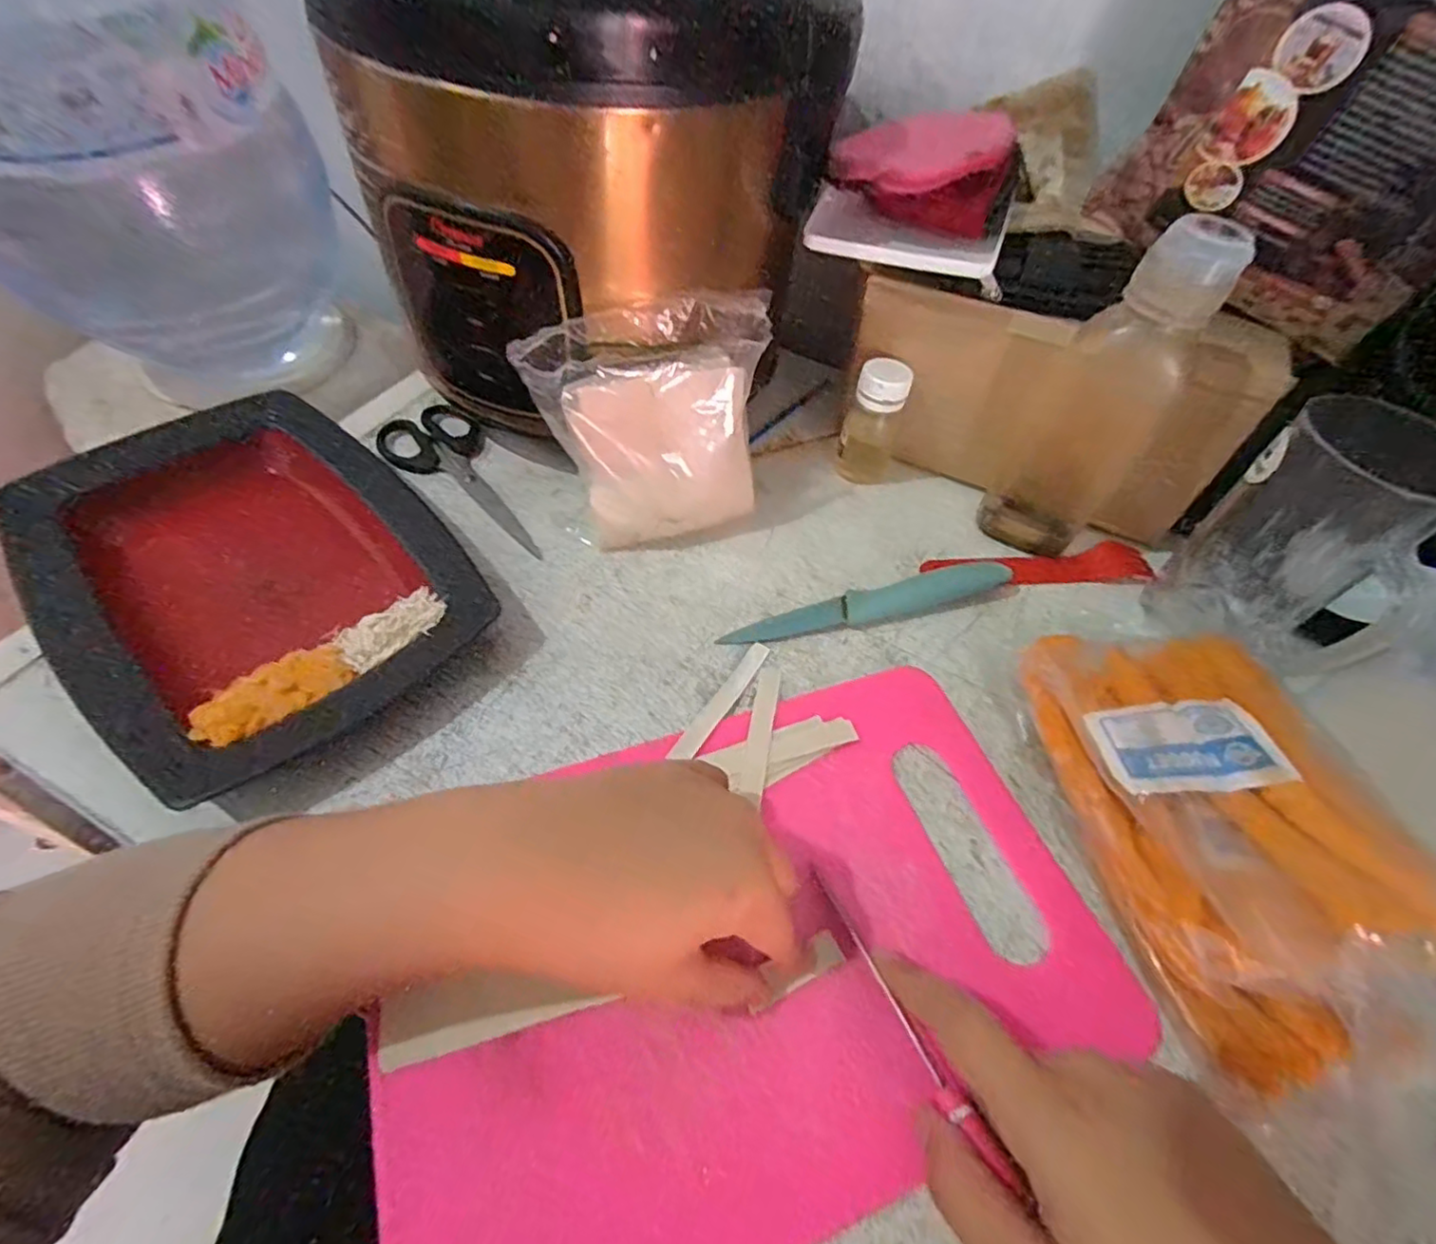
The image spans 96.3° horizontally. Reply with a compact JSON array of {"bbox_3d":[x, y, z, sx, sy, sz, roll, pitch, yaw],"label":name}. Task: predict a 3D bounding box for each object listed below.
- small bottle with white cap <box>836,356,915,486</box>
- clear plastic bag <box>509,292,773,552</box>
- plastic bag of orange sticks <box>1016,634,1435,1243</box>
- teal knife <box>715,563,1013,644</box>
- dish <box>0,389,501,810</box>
[{"bbox_3d":[0.103,-0.133,0.426,0.035,0.087,0.033,20,54,9],"label":"small bottle with white cap"},{"bbox_3d":[-0.034,-0.105,0.368,0.133,0.120,0.066,-16,56,-17],"label":"clear plastic bag"},{"bbox_3d":[0.218,0.103,0.272,0.109,0.065,0.233,-3,53,-8],"label":"plastic bag of orange sticks"},{"bbox_3d":[0.088,-0.012,0.374,0.173,0.018,0.019,-10,55,-13],"label":"teal knife"},{"bbox_3d":[-0.248,-0.030,0.345,0.236,0.033,0.174,40,59,22],"label":"dish"}]

